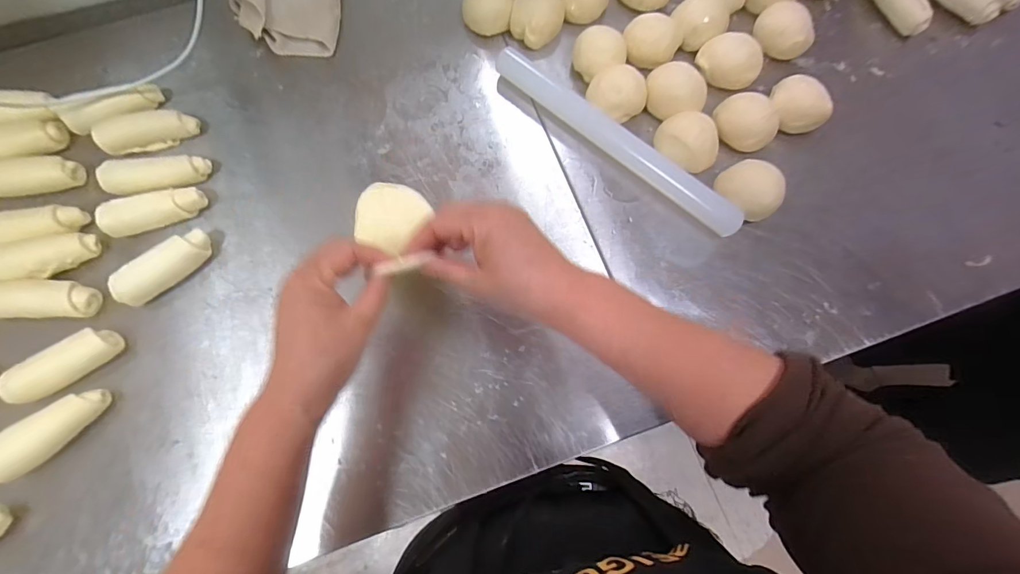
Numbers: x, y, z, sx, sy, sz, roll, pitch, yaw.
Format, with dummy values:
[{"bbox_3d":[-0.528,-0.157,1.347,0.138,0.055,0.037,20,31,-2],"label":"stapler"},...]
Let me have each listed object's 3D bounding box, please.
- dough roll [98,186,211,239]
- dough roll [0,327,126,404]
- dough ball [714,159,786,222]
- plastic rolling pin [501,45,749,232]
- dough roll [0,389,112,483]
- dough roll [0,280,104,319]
[{"bbox_3d":[-0.362,-0.076,0.452,0.094,0.040,0.032,-18,73,-6],"label":"dough roll"},{"bbox_3d":[-0.405,0.072,0.405,0.092,0.036,0.027,-34,75,-10],"label":"dough roll"},{"bbox_3d":[0.247,-0.099,0.460,0.055,0.038,0.063,-39,76,-12],"label":"dough ball"},{"bbox_3d":[0.114,-0.164,0.489,0.318,0.027,0.028,41,77,12],"label":"plastic rolling pin"},{"bbox_3d":[-0.401,0.127,0.390,0.092,0.035,0.034,-37,76,-11],"label":"dough roll"},{"bbox_3d":[-0.450,0.012,0.428,0.099,0.030,0.037,-1,72,0],"label":"dough roll"}]

